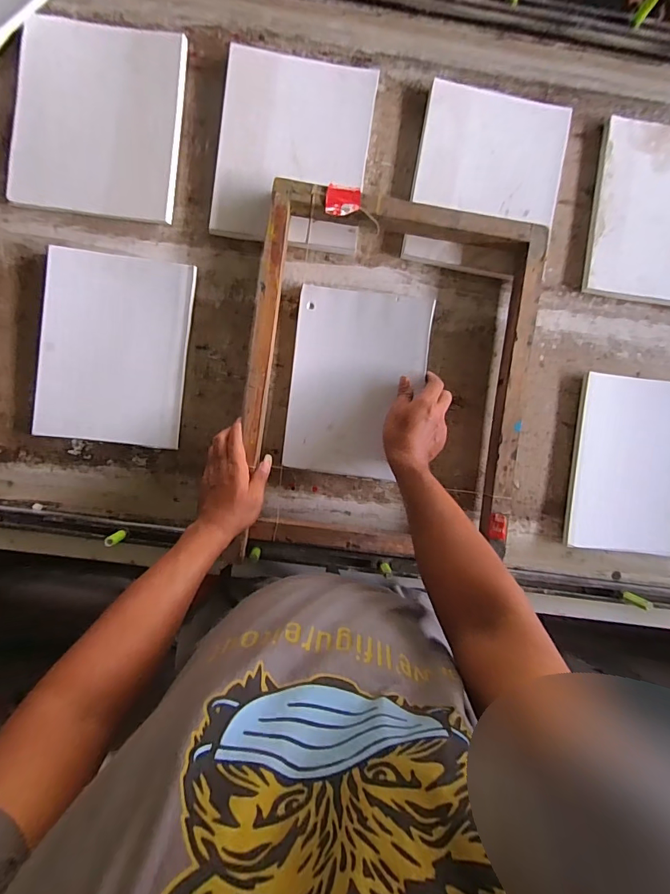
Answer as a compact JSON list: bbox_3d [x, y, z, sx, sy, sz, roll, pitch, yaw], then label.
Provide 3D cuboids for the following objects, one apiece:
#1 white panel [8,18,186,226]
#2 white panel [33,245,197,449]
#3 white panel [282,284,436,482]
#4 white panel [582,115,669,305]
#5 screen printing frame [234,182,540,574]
[{"bbox_3d":[-0.344,-0.472,0.623,0.227,0.027,0.266,7,92,-4],"label":"white panel"},{"bbox_3d":[-0.326,-0.144,0.638,0.207,0.017,0.272,7,92,-4],"label":"white panel"},{"bbox_3d":[0.032,-0.094,0.640,0.193,0.012,0.268,7,93,2],"label":"white panel"},{"bbox_3d":[0.520,-0.369,0.678,0.223,0.029,0.274,6,92,-4],"label":"white panel"},{"bbox_3d":[0.080,-0.100,0.629,0.399,0.069,0.499,6,92,-4],"label":"screen printing frame"}]

